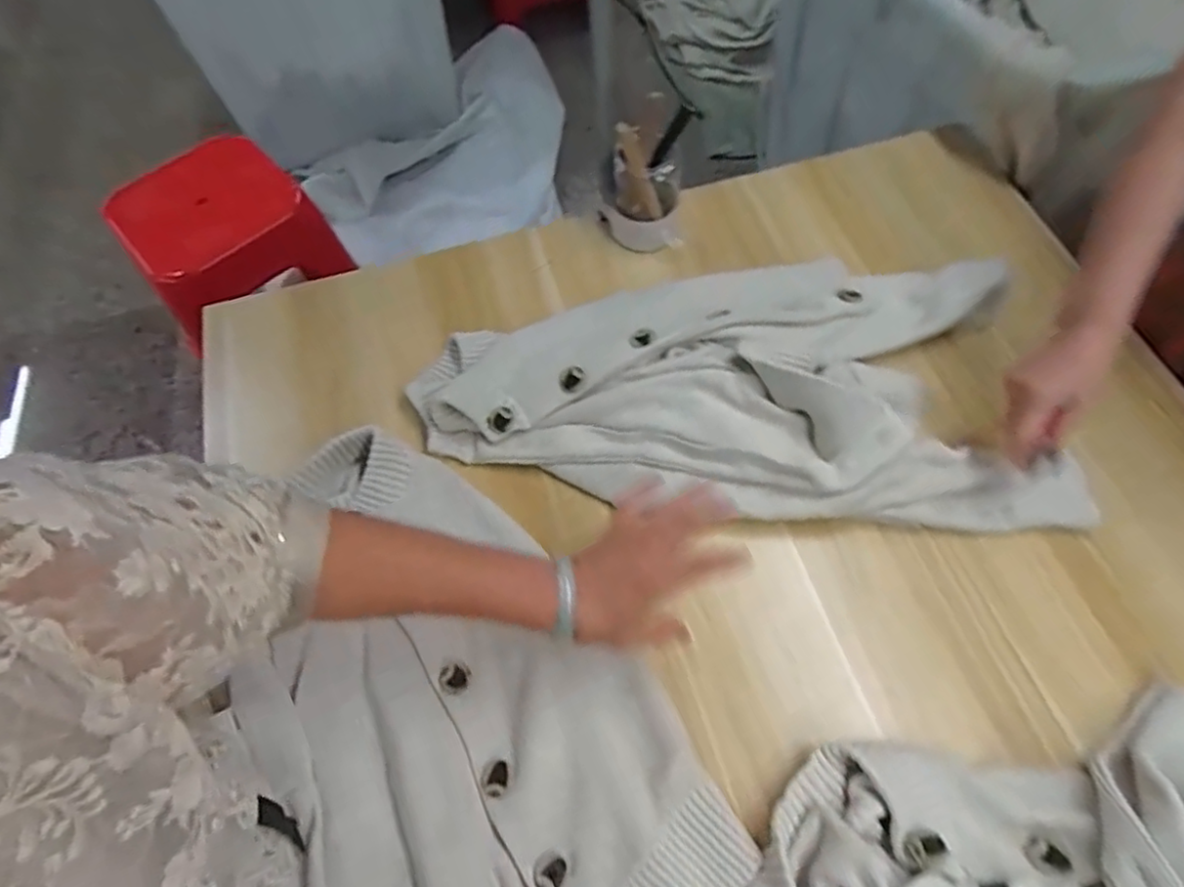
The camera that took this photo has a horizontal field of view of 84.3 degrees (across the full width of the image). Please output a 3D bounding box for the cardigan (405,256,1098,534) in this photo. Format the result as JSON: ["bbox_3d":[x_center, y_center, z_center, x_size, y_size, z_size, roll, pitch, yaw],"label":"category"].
[{"bbox_3d":[0.135,-0.073,0.658,0.611,0.074,0.292,0,62,3],"label":"cardigan"}]

